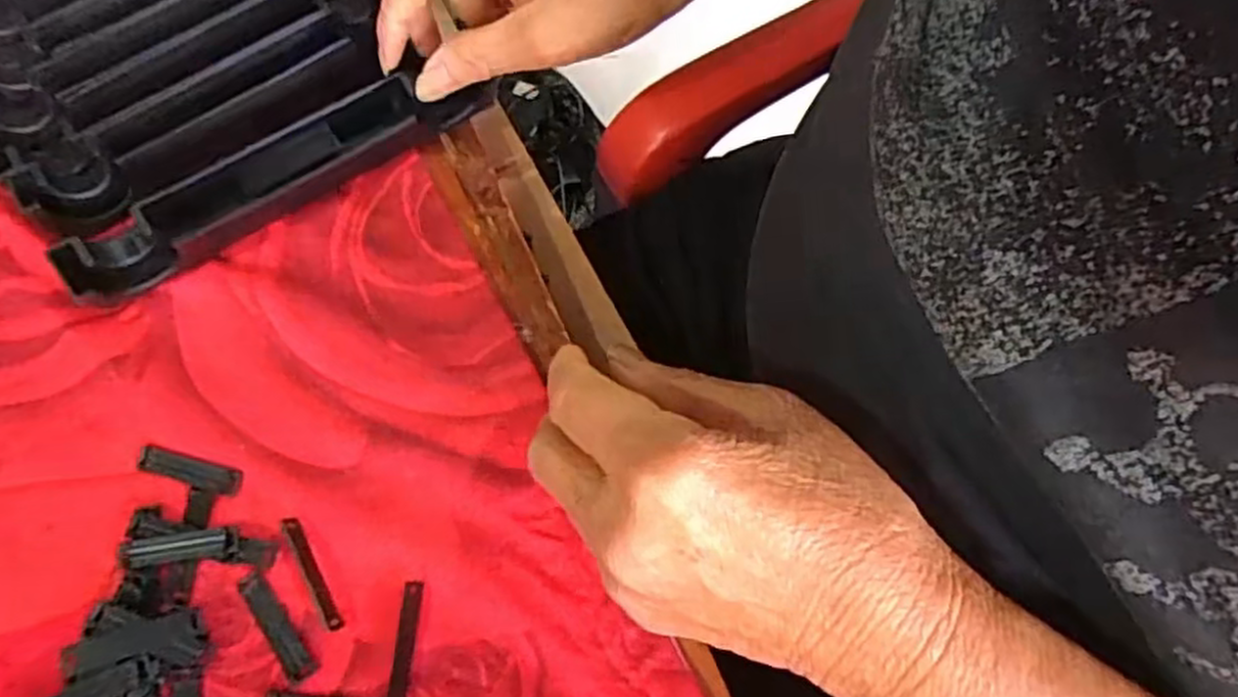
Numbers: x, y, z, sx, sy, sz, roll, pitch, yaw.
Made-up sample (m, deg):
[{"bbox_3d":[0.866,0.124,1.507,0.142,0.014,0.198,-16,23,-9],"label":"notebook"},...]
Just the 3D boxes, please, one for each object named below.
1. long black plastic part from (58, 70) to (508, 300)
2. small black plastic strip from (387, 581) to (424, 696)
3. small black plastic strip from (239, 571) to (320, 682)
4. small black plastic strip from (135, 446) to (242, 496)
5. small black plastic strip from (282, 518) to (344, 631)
[{"bbox_3d":[-0.150,-0.084,0.344,0.191,0.035,0.031,-32,72,-14],"label":"long black plastic part"},{"bbox_3d":[-0.080,0.110,0.287,0.007,0.005,0.045,4,69,2],"label":"small black plastic strip"},{"bbox_3d":[-0.129,0.104,0.290,0.010,0.004,0.044,-36,73,-13],"label":"small black plastic strip"},{"bbox_3d":[-0.172,0.049,0.310,0.045,0.004,0.010,14,70,6],"label":"small black plastic strip"},{"bbox_3d":[-0.117,0.085,0.294,0.005,0.006,0.046,-28,71,-10],"label":"small black plastic strip"}]

